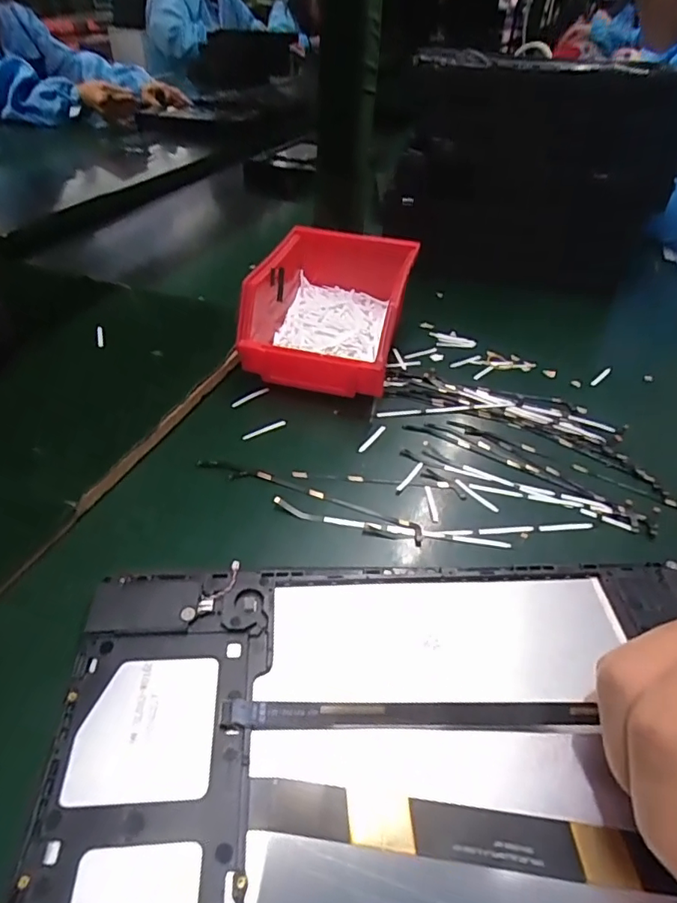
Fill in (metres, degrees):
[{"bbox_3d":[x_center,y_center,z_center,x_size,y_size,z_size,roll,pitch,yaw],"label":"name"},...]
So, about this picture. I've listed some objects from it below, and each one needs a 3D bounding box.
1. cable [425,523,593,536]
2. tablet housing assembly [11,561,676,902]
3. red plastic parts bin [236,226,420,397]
[{"bbox_3d":[0.096,0.043,0.297,0.098,0.004,0.004,-2,41,-6],"label":"cable"},{"bbox_3d":[0.031,0.098,0.158,0.228,0.007,0.149,-1,45,-6],"label":"tablet housing assembly"},{"bbox_3d":[-0.007,-0.103,0.408,0.111,0.078,0.142,10,43,7],"label":"red plastic parts bin"}]

